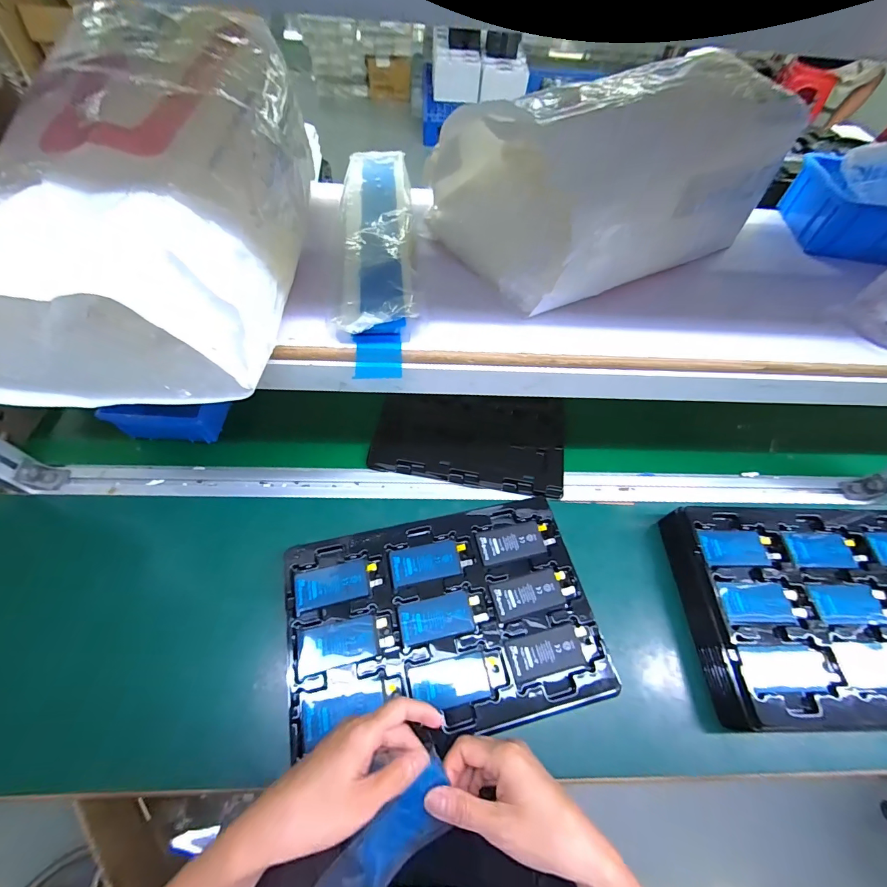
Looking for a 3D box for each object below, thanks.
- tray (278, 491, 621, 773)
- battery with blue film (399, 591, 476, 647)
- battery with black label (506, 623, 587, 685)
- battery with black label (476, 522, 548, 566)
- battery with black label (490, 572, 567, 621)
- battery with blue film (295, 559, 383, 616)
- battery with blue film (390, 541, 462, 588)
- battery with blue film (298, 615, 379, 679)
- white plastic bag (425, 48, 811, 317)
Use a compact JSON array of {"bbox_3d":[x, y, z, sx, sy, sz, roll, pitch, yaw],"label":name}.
[{"bbox_3d":[0.001,0.199,0.452,0.333,0.041,0.222,-10,59,-10],"label":"tray"},{"bbox_3d":[-0.007,0.198,0.447,0.080,0.006,0.043,-9,59,-9],"label":"battery with blue film"},{"bbox_3d":[0.113,0.230,0.435,0.083,0.005,0.042,-9,59,-9],"label":"battery with black label"},{"bbox_3d":[0.086,0.126,0.497,0.084,0.007,0.040,-9,59,-9],"label":"battery with black label"},{"bbox_3d":[0.102,0.178,0.465,0.086,0.004,0.039,-9,59,-9],"label":"battery with black label"},{"bbox_3d":[-0.122,0.163,0.456,0.092,0.008,0.045,-11,59,-11],"label":"battery with blue film"},{"bbox_3d":[-0.021,0.145,0.478,0.083,0.007,0.042,-9,59,-10],"label":"battery with blue film"},{"bbox_3d":[-0.114,0.218,0.428,0.084,0.012,0.043,-10,59,-10],"label":"battery with blue film"},{"bbox_3d":[0.163,-0.295,0.424,0.321,0.150,0.213,-27,63,-19],"label":"white plastic bag"}]

